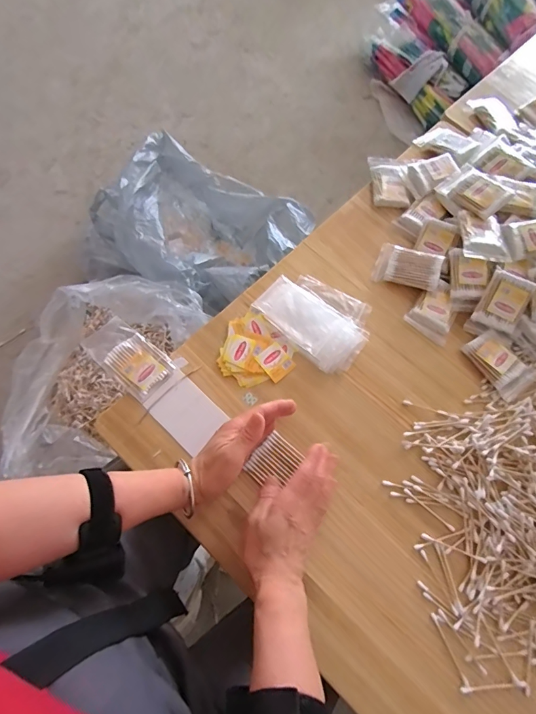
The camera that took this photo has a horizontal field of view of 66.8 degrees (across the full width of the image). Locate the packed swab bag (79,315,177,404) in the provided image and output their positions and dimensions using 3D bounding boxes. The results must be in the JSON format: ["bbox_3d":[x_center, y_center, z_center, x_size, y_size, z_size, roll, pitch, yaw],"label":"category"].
[{"bbox_3d":[-0.172,0.001,0.503,0.111,0.016,0.060,39,73,13],"label":"packed swab bag"}]

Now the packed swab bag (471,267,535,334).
[{"bbox_3d":[0.307,-0.072,0.529,0.055,0.013,0.072,24,97,11],"label":"packed swab bag"}]

